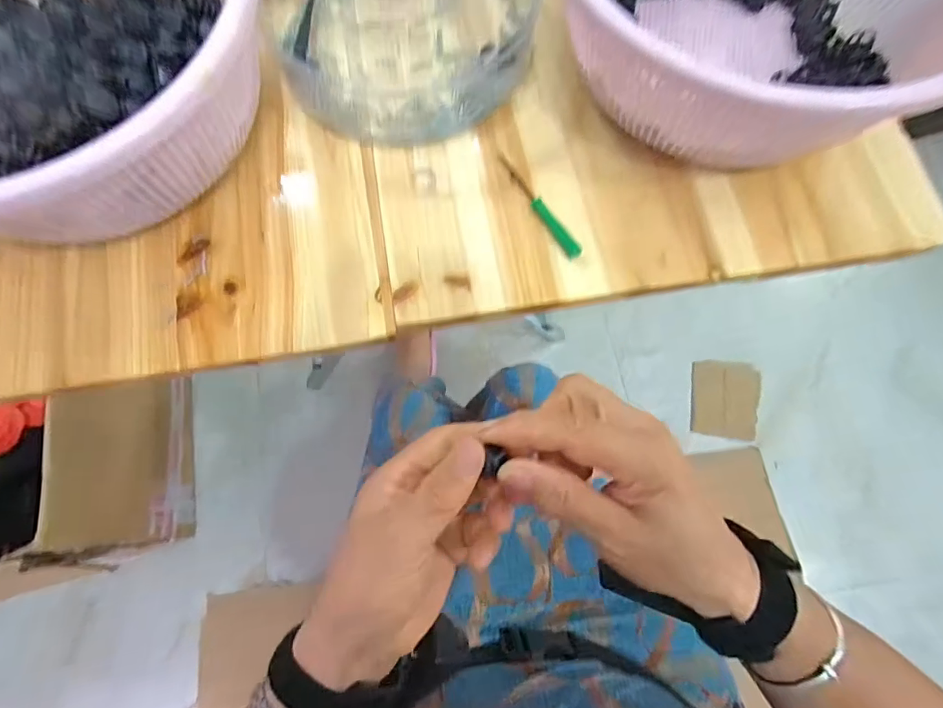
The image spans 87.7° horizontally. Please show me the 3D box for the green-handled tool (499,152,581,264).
[{"bbox_3d":[0.045,-0.103,0.337,0.008,0.007,0.094,-30,75,-9],"label":"green-handled tool"}]

